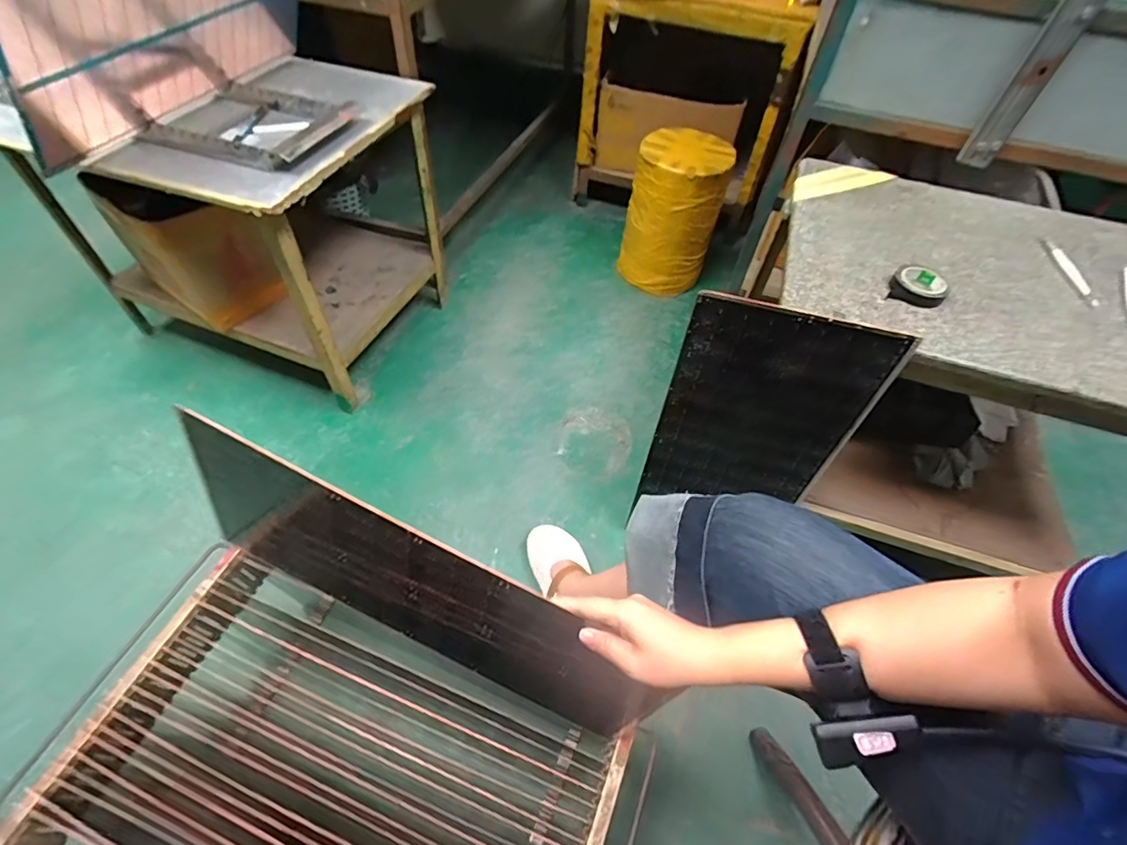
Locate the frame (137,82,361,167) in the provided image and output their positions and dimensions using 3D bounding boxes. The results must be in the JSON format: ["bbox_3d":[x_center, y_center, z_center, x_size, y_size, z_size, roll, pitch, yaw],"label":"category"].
[{"bbox_3d":[-0.492,-0.473,0.827,0.271,0.041,0.205,15,54,13],"label":"frame"}]

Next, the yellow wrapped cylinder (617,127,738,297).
[{"bbox_3d":[0.272,-0.517,1.318,0.222,0.341,0.194,15,54,5],"label":"yellow wrapped cylinder"}]

